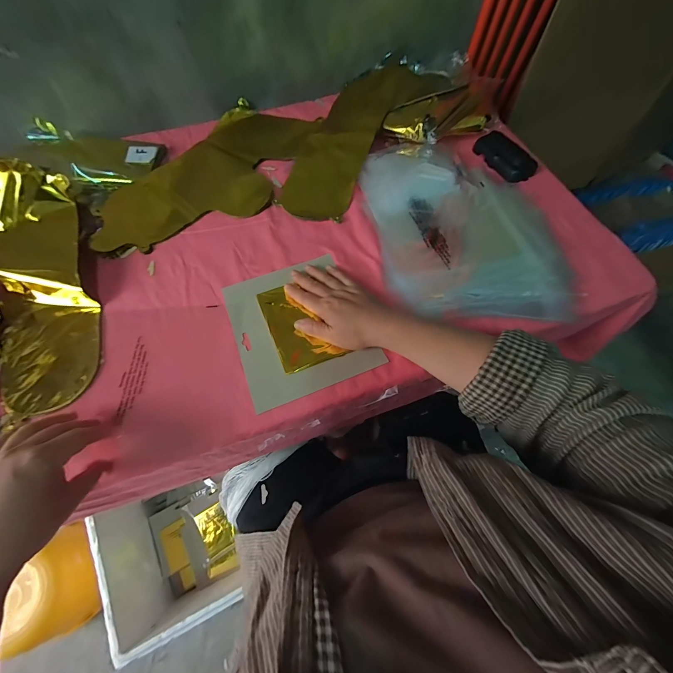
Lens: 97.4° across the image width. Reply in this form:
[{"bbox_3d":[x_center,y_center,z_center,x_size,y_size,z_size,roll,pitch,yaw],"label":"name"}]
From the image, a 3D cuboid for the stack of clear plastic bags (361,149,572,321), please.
[{"bbox_3d":[0.183,-0.163,0.430,0.243,0.019,0.314,-10,64,-3],"label":"stack of clear plastic bags"}]

